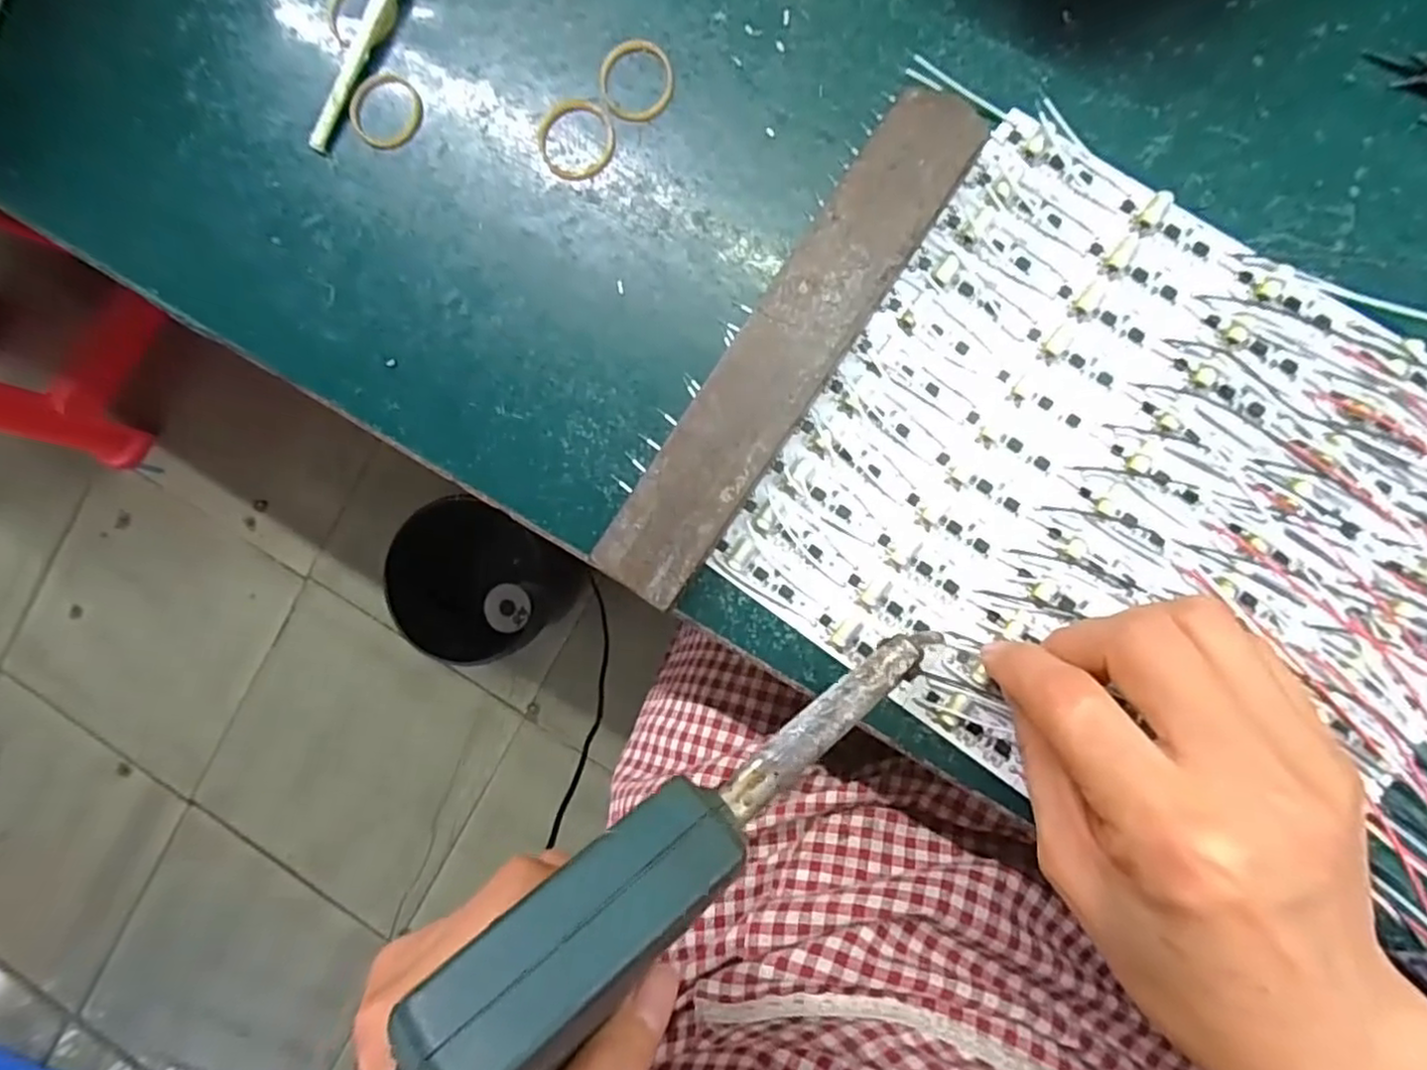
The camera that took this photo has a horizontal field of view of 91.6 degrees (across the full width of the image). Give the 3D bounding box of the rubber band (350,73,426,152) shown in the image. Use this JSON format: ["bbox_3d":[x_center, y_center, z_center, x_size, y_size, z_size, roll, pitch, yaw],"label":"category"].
[{"bbox_3d":[-0.129,-0.166,0.273,0.030,0.004,0.028,0,88,6],"label":"rubber band"}]

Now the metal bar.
[{"bbox_3d":[0.026,-0.063,0.246,0.035,0.019,0.194,35,92,6],"label":"metal bar"}]

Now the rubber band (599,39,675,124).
[{"bbox_3d":[-0.029,-0.171,0.260,0.028,0.004,0.029,0,88,6],"label":"rubber band"}]

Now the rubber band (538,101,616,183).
[{"bbox_3d":[-0.053,-0.151,0.264,0.029,0.004,0.031,0,88,6],"label":"rubber band"}]

